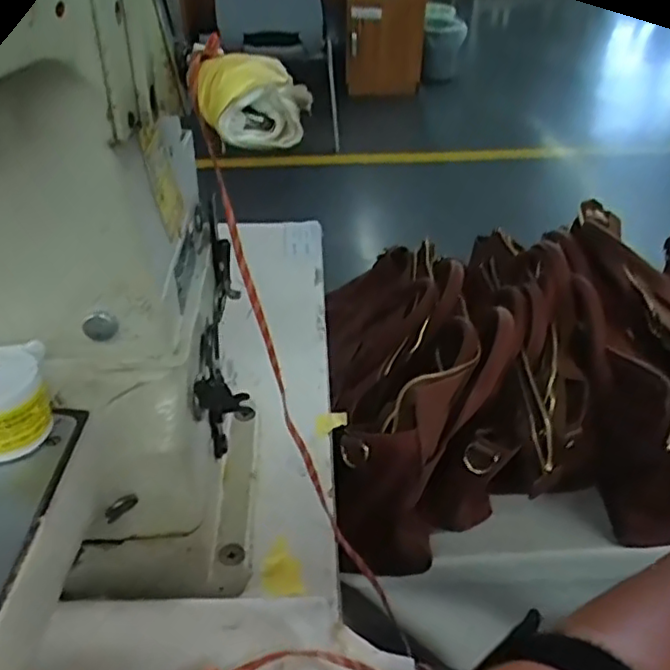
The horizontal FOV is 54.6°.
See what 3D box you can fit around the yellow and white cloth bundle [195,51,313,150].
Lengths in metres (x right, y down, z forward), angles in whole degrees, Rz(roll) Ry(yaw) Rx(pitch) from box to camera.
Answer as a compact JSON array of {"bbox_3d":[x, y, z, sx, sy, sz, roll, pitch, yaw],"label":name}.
[{"bbox_3d":[-0.031,-0.093,0.251,0.041,0.029,0.036,-7,39,-10],"label":"yellow and white cloth bundle"}]

